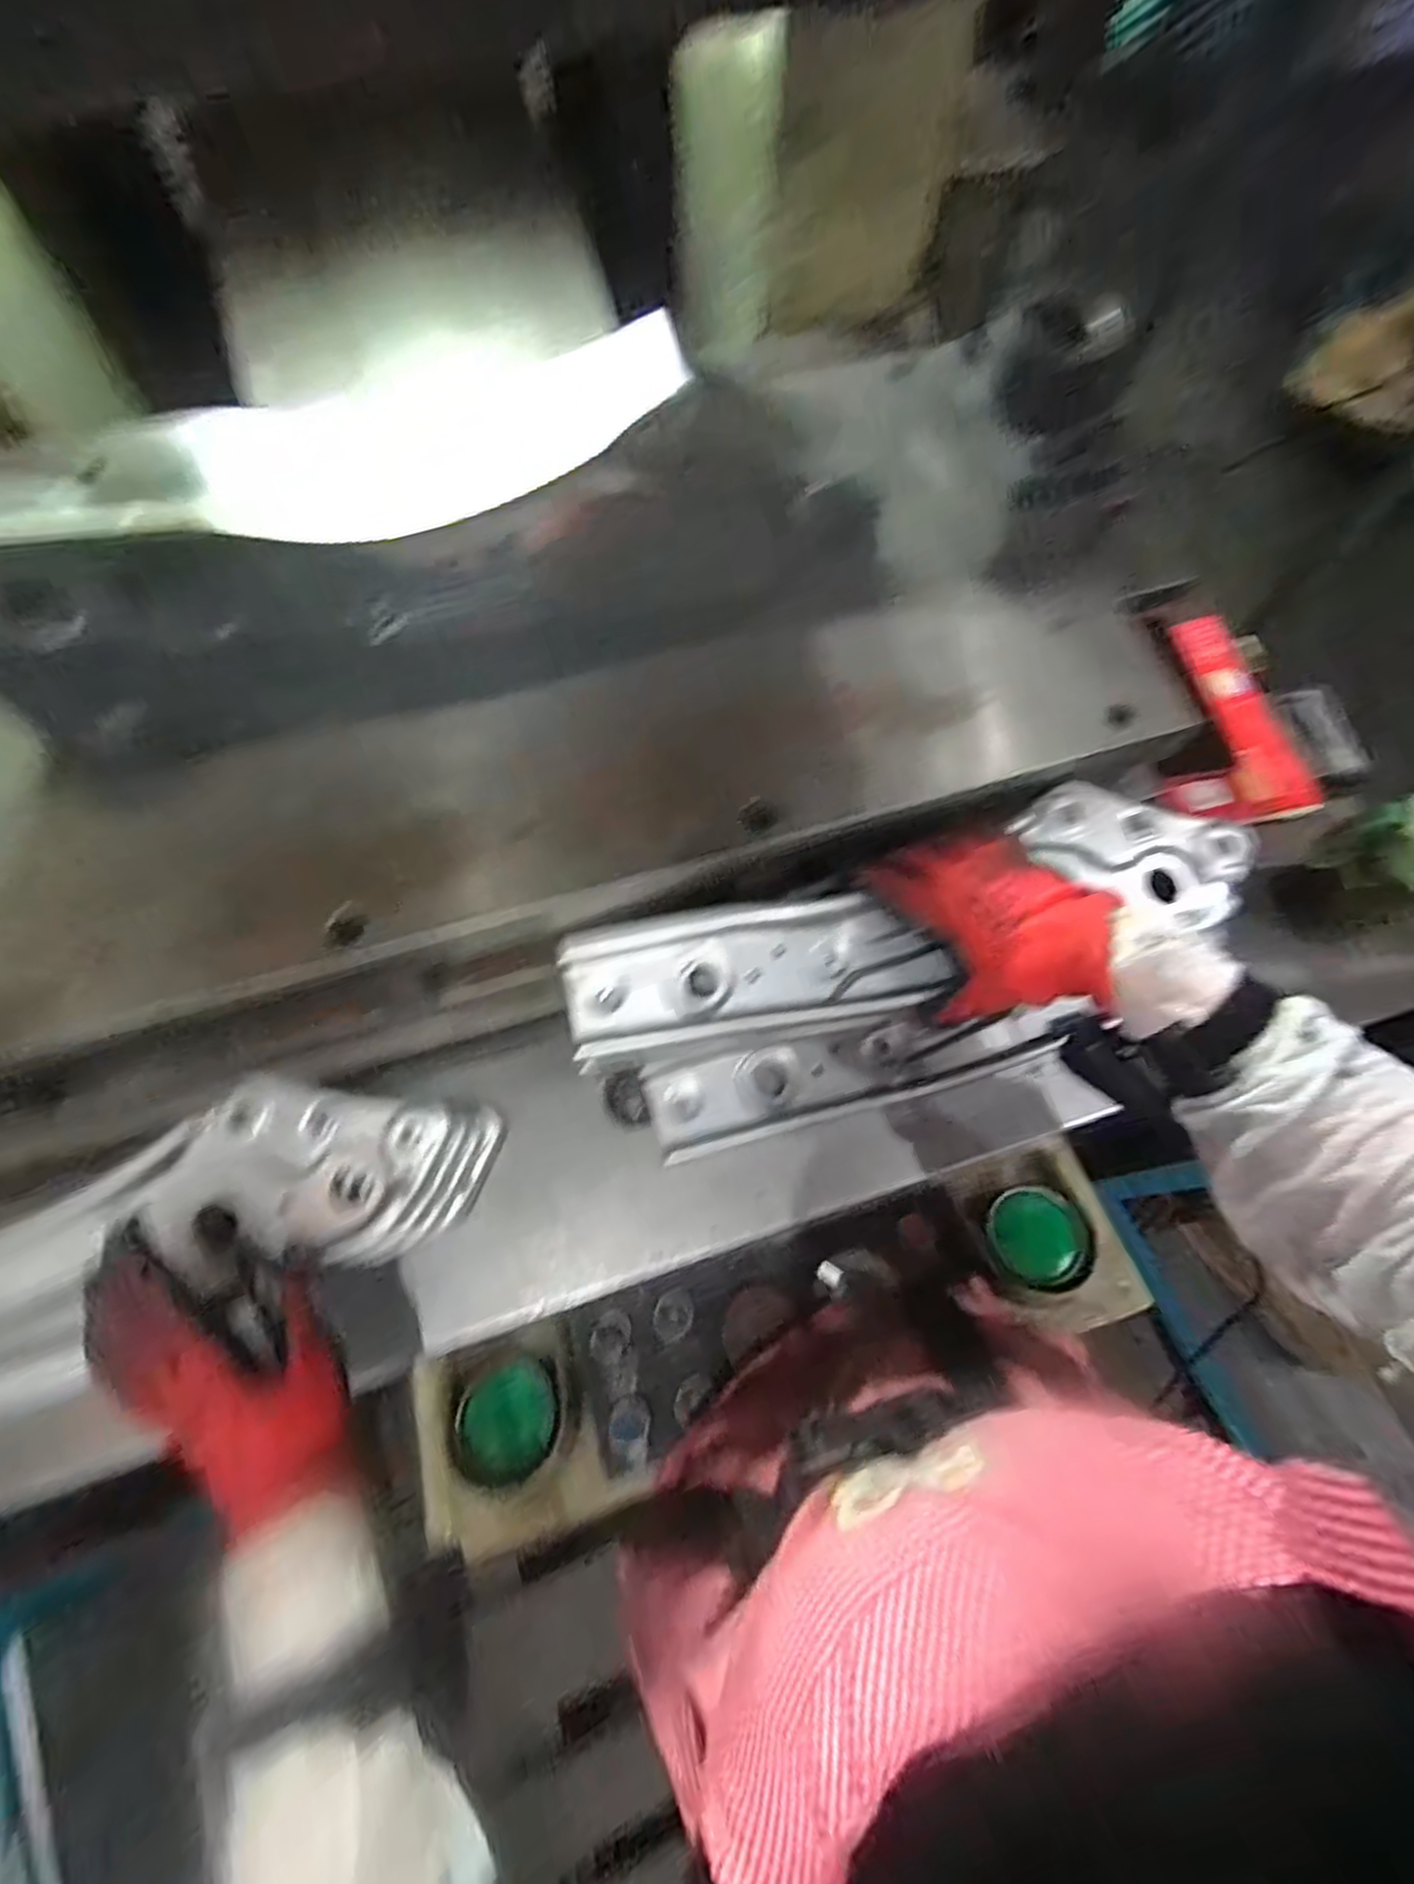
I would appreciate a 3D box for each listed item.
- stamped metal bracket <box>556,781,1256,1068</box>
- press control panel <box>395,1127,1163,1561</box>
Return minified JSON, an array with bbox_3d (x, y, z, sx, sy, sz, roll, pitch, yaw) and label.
[{"bbox_3d":[0.127,-0.013,0.475,0.431,0.033,0.096,-16,74,-2],"label":"stamped metal bracket"},{"bbox_3d":[0.056,0.295,0.566,0.541,0.058,0.135,-17,69,-7],"label":"press control panel"}]

